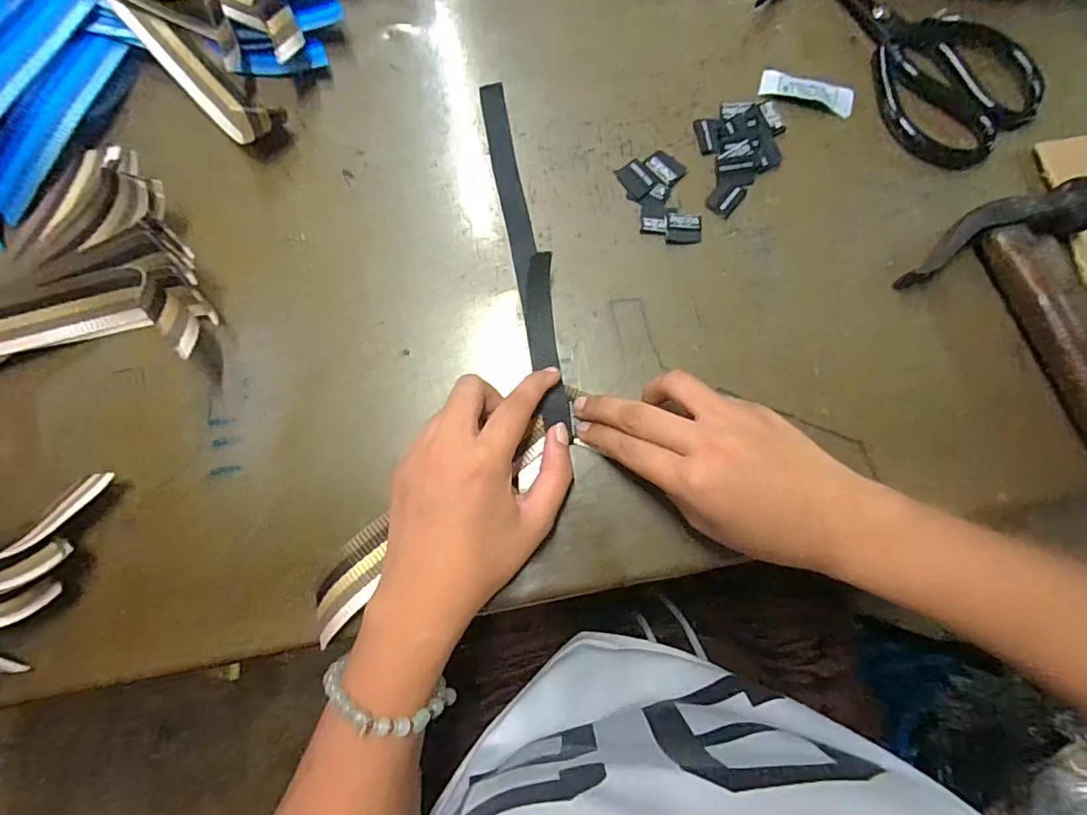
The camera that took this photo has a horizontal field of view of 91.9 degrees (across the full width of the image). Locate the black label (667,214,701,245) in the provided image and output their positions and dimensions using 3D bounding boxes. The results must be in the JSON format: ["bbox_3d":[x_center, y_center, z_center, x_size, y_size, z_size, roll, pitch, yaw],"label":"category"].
[{"bbox_3d":[0.090,-0.115,0.337,0.023,0.004,0.019,1,79,0],"label":"black label"}]

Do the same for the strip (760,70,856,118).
[{"bbox_3d":[0.180,-0.216,0.357,0.062,0.006,0.022,16,79,3],"label":"strip"}]

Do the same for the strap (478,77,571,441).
[{"bbox_3d":[-0.012,-0.106,0.327,0.020,0.021,0.236,-11,78,-3],"label":"strap"}]

